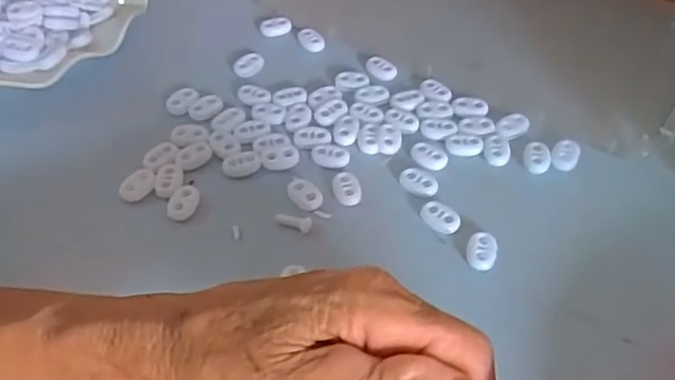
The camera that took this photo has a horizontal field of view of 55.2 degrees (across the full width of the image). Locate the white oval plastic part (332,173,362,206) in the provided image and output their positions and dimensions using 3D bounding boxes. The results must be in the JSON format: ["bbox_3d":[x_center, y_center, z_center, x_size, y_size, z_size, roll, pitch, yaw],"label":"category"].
[{"bbox_3d":[0.005,-0.001,0.360,0.015,0.006,0.020,-6,50,-3],"label":"white oval plastic part"}]

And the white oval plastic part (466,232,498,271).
[{"bbox_3d":[0.074,0.031,0.332,0.015,0.006,0.021,8,51,9],"label":"white oval plastic part"}]

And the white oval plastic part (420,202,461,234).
[{"bbox_3d":[0.055,0.014,0.346,0.017,0.004,0.022,-37,58,-25],"label":"white oval plastic part"}]

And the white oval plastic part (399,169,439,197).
[{"bbox_3d":[0.046,-0.005,0.362,0.022,0.004,0.017,23,55,20],"label":"white oval plastic part"}]

